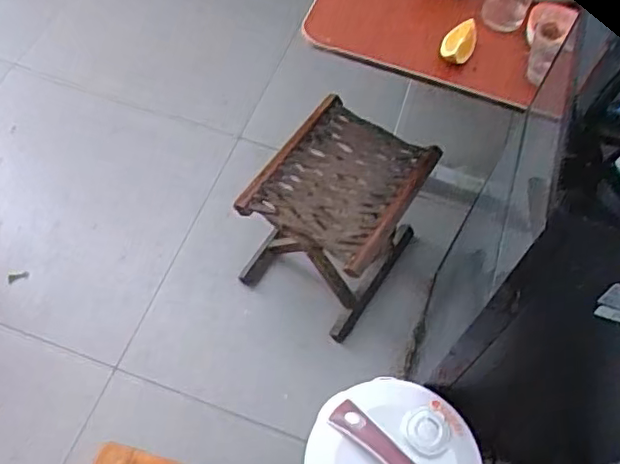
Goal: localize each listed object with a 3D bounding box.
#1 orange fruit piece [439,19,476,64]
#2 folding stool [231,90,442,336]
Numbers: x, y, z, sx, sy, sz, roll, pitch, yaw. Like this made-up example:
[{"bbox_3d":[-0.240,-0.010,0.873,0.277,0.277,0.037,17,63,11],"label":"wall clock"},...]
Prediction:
[{"bbox_3d":[0.238,-0.303,1.002,0.051,0.036,0.068,18,60,7],"label":"orange fruit piece"},{"bbox_3d":[0.048,-0.022,1.199,0.240,0.299,0.289,31,62,14],"label":"folding stool"}]

